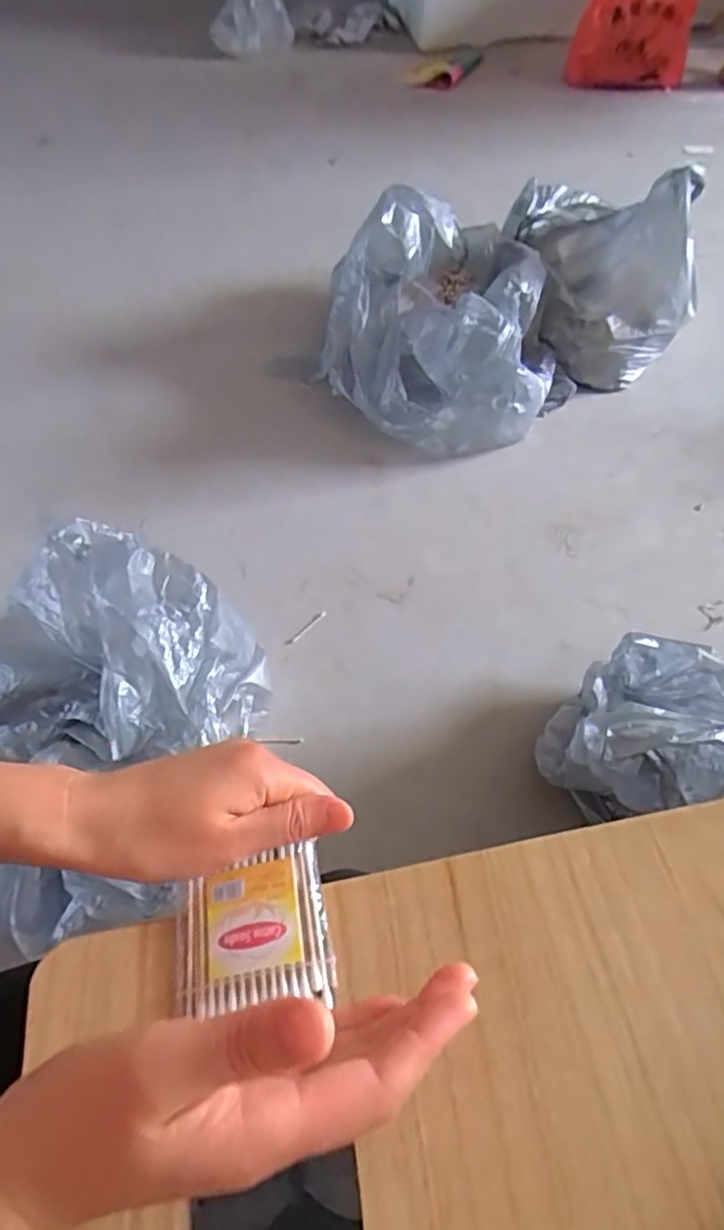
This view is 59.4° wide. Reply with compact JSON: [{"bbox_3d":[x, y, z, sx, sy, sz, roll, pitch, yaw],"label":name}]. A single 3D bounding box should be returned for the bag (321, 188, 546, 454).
[{"bbox_3d":[0.139,-0.577,1.269,0.432,0.262,0.536,-2,55,0],"label":"bag"}]

